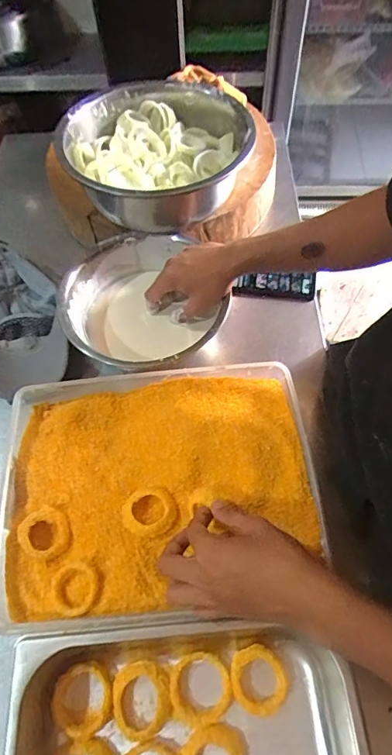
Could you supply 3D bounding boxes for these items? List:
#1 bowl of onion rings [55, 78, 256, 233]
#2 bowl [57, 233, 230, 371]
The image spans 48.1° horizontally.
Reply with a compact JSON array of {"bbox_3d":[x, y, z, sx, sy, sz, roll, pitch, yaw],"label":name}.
[{"bbox_3d":[-0.057,-0.339,0.656,0.262,0.086,0.278,-1,61,2],"label":"bowl of onion rings"},{"bbox_3d":[-0.072,-0.103,0.637,0.222,0.077,0.220,-1,61,2],"label":"bowl"}]

